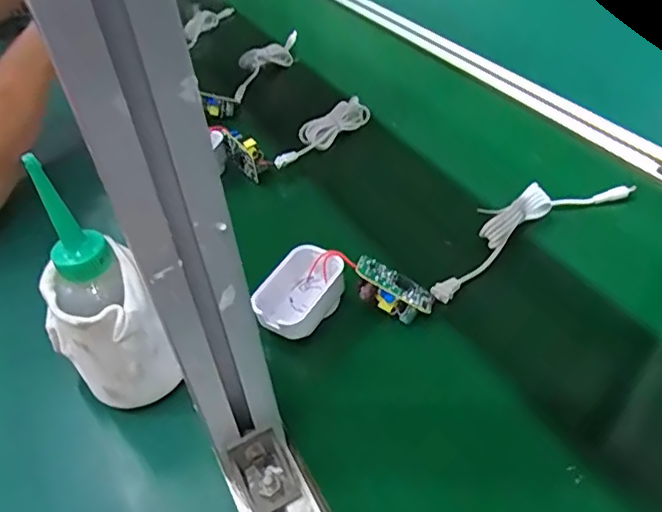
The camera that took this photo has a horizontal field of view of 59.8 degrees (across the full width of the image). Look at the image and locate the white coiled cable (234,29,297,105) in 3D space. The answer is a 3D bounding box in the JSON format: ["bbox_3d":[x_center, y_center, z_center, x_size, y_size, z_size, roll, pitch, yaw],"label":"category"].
[{"bbox_3d":[-0.088,-0.257,0.761,0.027,0.041,0.189,13,45,21],"label":"white coiled cable"}]

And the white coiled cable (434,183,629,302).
[{"bbox_3d":[0.158,-0.031,0.480,0.219,0.023,0.052,-27,45,-22],"label":"white coiled cable"}]

